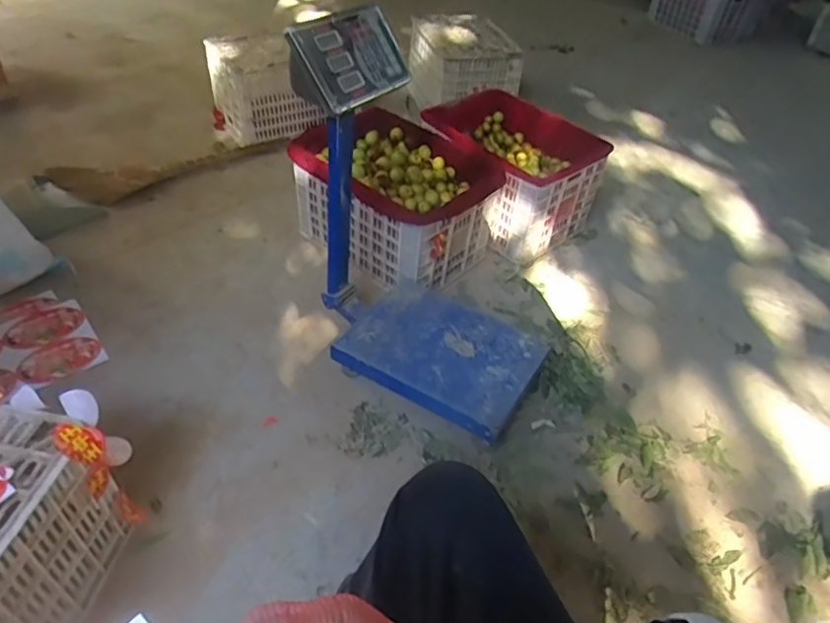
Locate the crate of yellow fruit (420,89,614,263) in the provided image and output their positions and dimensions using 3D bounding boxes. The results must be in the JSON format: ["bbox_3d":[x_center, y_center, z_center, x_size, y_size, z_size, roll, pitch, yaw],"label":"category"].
[{"bbox_3d":[0.271,-0.414,1.732,0.389,0.301,0.445,-30,54,-34],"label":"crate of yellow fruit"}]

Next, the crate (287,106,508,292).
[{"bbox_3d":[-0.063,-0.310,1.588,0.494,0.271,0.365,35,49,27],"label":"crate"}]

